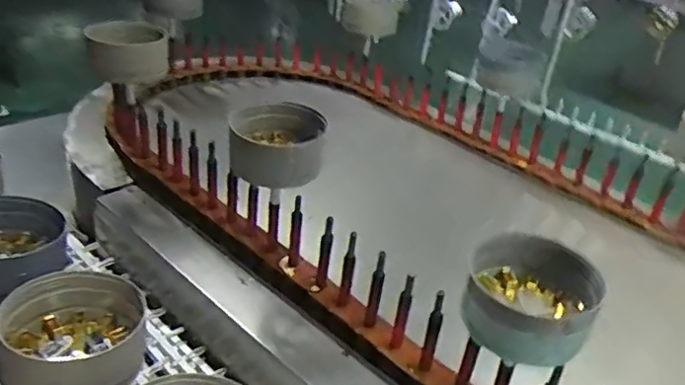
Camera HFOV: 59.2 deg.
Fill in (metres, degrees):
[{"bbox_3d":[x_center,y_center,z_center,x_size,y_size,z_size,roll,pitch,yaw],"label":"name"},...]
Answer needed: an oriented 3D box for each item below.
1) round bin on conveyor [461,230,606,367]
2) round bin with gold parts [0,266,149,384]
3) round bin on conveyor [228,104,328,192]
[{"bbox_3d":[0.194,0.105,0.633,0.135,0.065,0.134,4,29,-2],"label":"round bin on conveyor"},{"bbox_3d":[-0.273,0.148,0.611,0.126,0.072,0.136,-7,32,-22],"label":"round bin with gold parts"},{"bbox_3d":[-0.090,-0.065,0.866,0.129,0.079,0.118,4,29,-3],"label":"round bin on conveyor"}]

